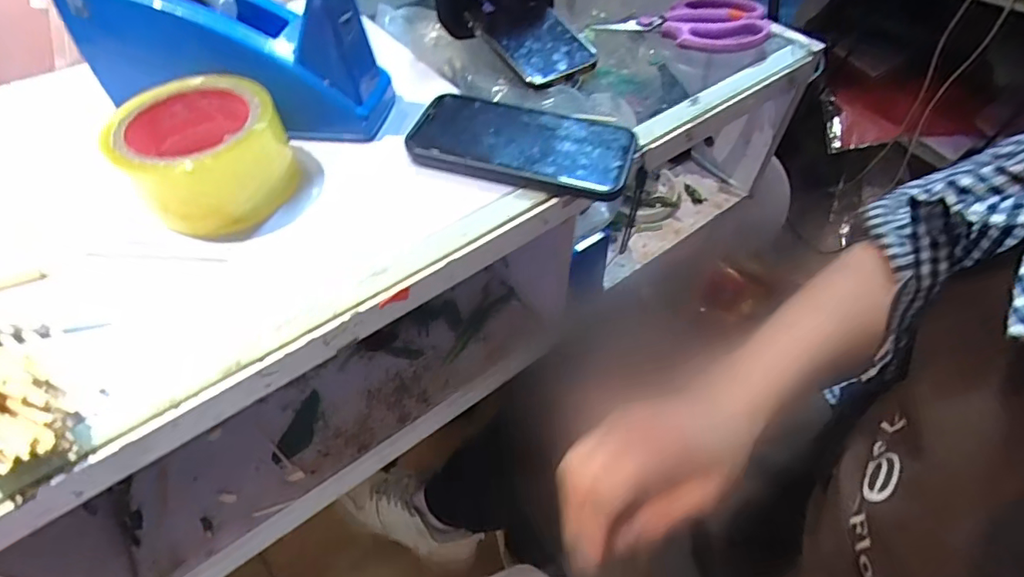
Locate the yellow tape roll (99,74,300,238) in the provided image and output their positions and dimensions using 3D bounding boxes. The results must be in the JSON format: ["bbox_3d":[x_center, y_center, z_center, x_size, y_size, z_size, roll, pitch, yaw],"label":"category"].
[{"bbox_3d":[-0.201,-0.090,0.343,0.096,0.054,0.096,-19,55,-14],"label":"yellow tape roll"}]

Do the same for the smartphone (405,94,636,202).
[{"bbox_3d":[0.007,-0.107,0.377,0.157,0.013,0.081,12,53,9],"label":"smartphone"}]

